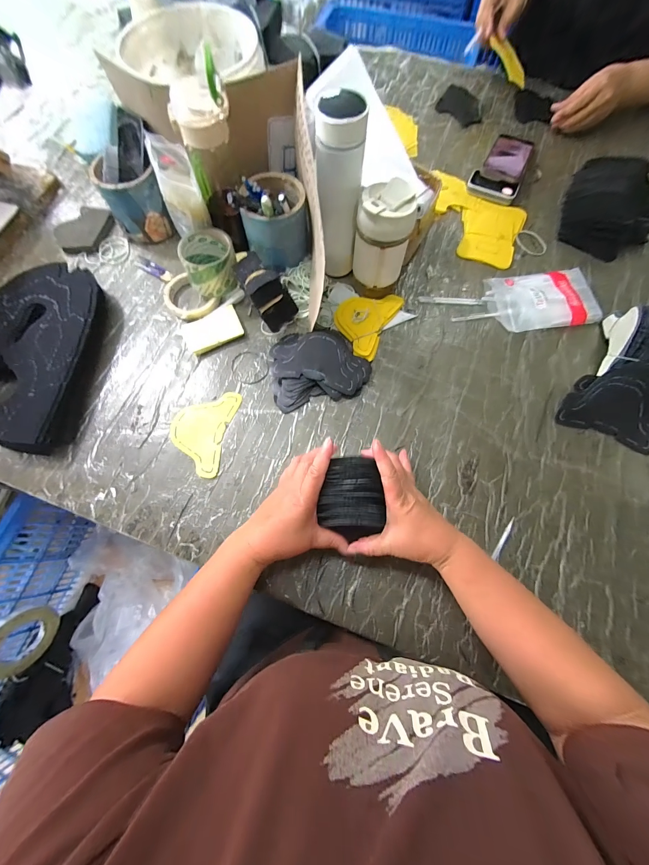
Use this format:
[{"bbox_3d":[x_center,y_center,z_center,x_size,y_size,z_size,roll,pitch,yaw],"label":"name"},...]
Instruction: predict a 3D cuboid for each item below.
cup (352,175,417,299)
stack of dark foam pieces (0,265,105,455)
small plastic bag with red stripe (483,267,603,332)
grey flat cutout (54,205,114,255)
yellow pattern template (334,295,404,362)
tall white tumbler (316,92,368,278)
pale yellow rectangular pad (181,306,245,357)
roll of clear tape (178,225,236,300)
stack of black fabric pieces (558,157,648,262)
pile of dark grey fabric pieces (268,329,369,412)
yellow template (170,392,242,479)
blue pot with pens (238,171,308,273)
[{"bbox_3d":[0.090,-0.292,0.489,0.082,0.154,0.076,0,71,0],"label":"cup"},{"bbox_3d":[-0.491,-0.130,0.488,0.234,0.056,0.317,2,71,1],"label":"stack of dark foam pieces"},{"bbox_3d":[0.377,-0.234,0.532,0.174,0.027,0.115,-6,71,-2],"label":"small plastic bag with red stripe"},{"bbox_3d":[-0.457,-0.389,0.593,0.108,0.017,0.078,-43,76,-13],"label":"grey flat cutout"},{"bbox_3d":[0.067,-0.196,0.530,0.093,0.015,0.136,27,73,9],"label":"yellow pattern template"},{"bbox_3d":[0.021,-0.341,0.462,0.061,0.222,0.054,6,71,2],"label":"tall white tumbler"},{"bbox_3d":[-0.187,-0.173,0.519,0.093,0.006,0.062,-27,73,-9],"label":"pale yellow rectangular pad"},{"bbox_3d":[-0.191,-0.286,0.527,0.086,0.065,0.095,-12,71,-4],"label":"roll of clear tape"},{"bbox_3d":[0.524,-0.410,0.562,0.172,0.075,0.144,35,75,11],"label":"stack of black fabric pieces"},{"bbox_3d":[-0.011,-0.112,0.497,0.155,0.026,0.130,-13,71,-4],"label":"pile of dark grey fabric pieces"},{"bbox_3d":[-0.190,-0.005,0.477,0.090,0.004,0.135,11,69,4],"label":"yellow template"},{"bbox_3d":[-0.084,-0.361,0.520,0.102,0.117,0.118,-13,71,-4],"label":"blue pot with pens"}]

